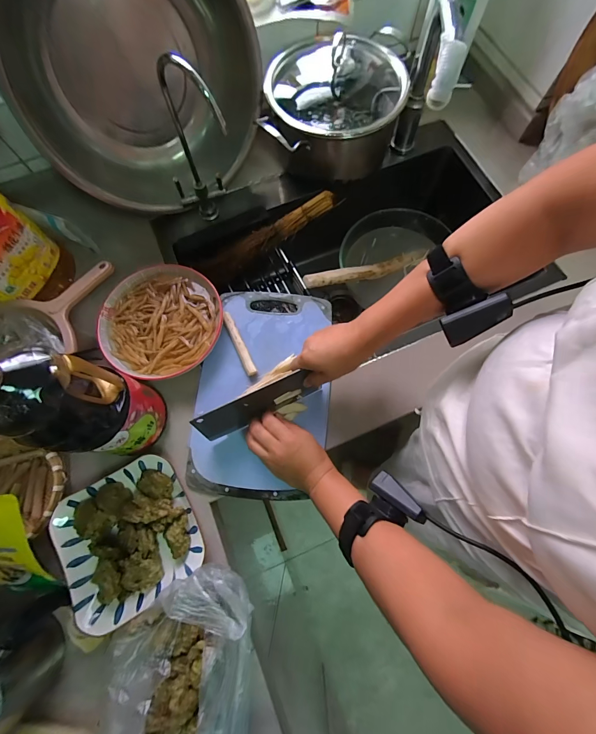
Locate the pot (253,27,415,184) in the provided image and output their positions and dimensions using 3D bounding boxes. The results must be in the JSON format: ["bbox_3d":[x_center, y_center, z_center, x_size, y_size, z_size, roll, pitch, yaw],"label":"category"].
[{"bbox_3d":[0.064,-0.494,0.601,0.247,0.142,0.262,0,73,1],"label":"pot"}]

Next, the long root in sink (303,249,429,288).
[{"bbox_3d":[0.153,-0.210,0.687,0.326,0.026,0.033,-19,73,-25],"label":"long root in sink"}]

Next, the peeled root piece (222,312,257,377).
[{"bbox_3d":[-0.102,-0.040,0.546,0.018,0.015,0.122,-25,74,-6],"label":"peeled root piece"}]

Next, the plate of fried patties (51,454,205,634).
[{"bbox_3d":[-0.244,0.238,0.444,0.183,0.041,0.177,-30,75,-8],"label":"plate of fried patties"}]

